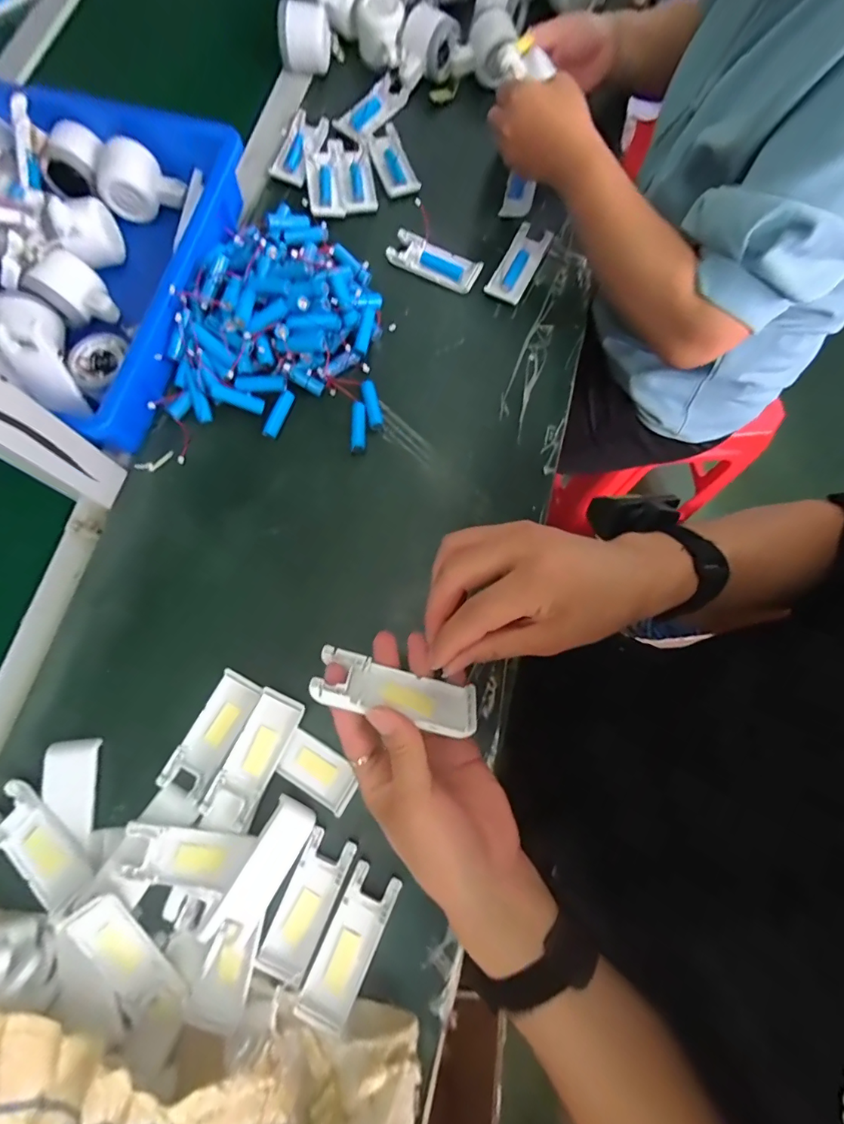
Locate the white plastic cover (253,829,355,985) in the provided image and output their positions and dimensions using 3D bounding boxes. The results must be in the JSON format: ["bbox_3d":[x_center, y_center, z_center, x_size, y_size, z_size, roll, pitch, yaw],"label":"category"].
[{"bbox_3d":[-0.090,0.267,0.373,0.039,0.010,0.101,23,74,4],"label":"white plastic cover"}]

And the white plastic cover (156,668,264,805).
[{"bbox_3d":[-0.174,0.144,0.399,0.041,0.015,0.101,27,75,6],"label":"white plastic cover"}]

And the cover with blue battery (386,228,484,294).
[{"bbox_3d":[0.014,-0.336,0.530,0.101,0.010,0.041,24,74,5],"label":"cover with blue battery"}]

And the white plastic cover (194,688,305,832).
[{"bbox_3d":[-0.136,0.158,0.390,0.039,0.013,0.102,25,74,5],"label":"white plastic cover"}]

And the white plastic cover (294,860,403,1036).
[{"bbox_3d":[-0.055,0.292,0.363,0.040,0.016,0.103,25,74,5],"label":"white plastic cover"}]

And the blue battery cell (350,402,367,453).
[{"bbox_3d":[-0.062,-0.133,0.474,0.015,0.016,0.051,1,74,-2],"label":"blue battery cell"}]

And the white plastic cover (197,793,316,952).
[{"bbox_3d":[-0.122,0.236,0.366,0.035,0.011,0.100,38,60,-10],"label":"white plastic cover"}]

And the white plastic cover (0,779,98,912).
[{"bbox_3d":[-0.299,0.219,0.370,0.100,0.015,0.041,43,77,10],"label":"white plastic cover"}]

